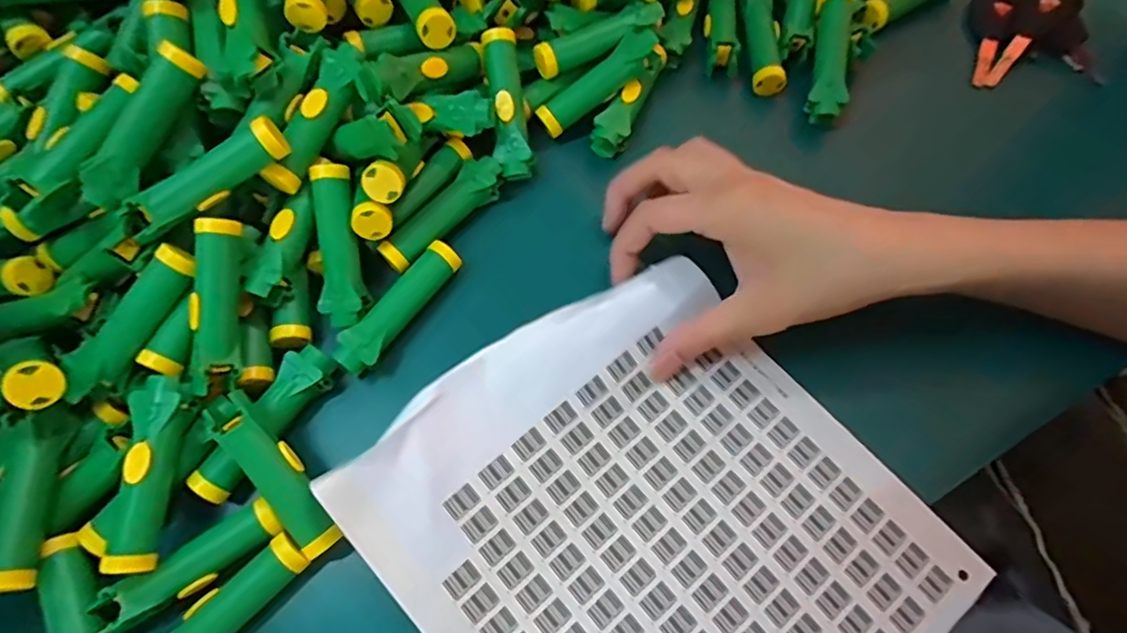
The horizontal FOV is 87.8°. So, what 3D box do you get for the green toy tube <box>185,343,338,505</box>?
[{"bbox_3d":[-0.140,0.051,0.279,0.023,0.018,0.080,30,71,12],"label":"green toy tube"}]

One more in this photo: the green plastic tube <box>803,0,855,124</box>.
[{"bbox_3d":[0.164,-0.163,0.360,0.019,0.017,0.085,9,82,4],"label":"green plastic tube"}]

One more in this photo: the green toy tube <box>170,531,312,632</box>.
[{"bbox_3d":[-0.145,0.127,0.250,0.023,0.018,0.077,40,73,15],"label":"green toy tube"}]

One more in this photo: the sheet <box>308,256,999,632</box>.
[{"bbox_3d":[0.045,0.097,0.262,0.206,0.041,0.223,-39,72,-14],"label":"sheet"}]

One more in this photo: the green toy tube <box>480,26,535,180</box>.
[{"bbox_3d":[-0.032,-0.120,0.333,0.020,0.018,0.082,-8,94,-3],"label":"green toy tube"}]

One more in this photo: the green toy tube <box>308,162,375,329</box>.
[{"bbox_3d":[-0.114,-0.036,0.299,0.020,0.014,0.080,-6,95,-2],"label":"green toy tube"}]

